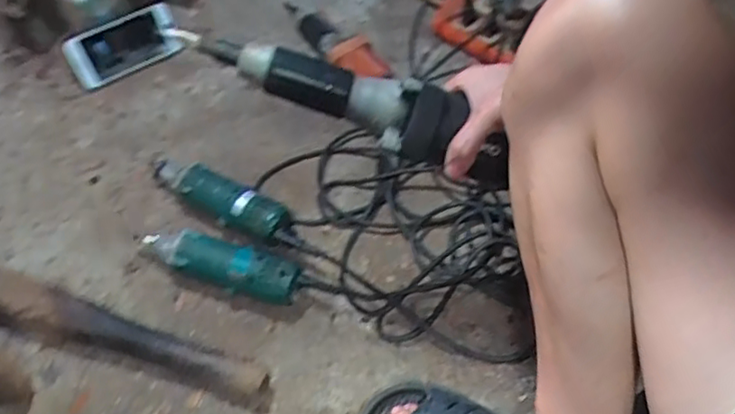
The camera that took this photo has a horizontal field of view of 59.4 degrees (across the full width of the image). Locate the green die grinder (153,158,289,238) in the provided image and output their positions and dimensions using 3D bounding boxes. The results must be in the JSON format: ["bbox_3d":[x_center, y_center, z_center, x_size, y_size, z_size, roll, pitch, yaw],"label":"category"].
[{"bbox_3d":[-0.186,-0.016,0.794,0.200,0.045,0.056,25,59,20],"label":"green die grinder"}]

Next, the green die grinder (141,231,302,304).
[{"bbox_3d":[-0.173,0.064,0.738,0.204,0.049,0.053,17,56,16],"label":"green die grinder"}]

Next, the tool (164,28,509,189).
[{"bbox_3d":[-0.013,-0.093,0.535,0.274,0.066,0.054,22,58,6],"label":"tool"}]

